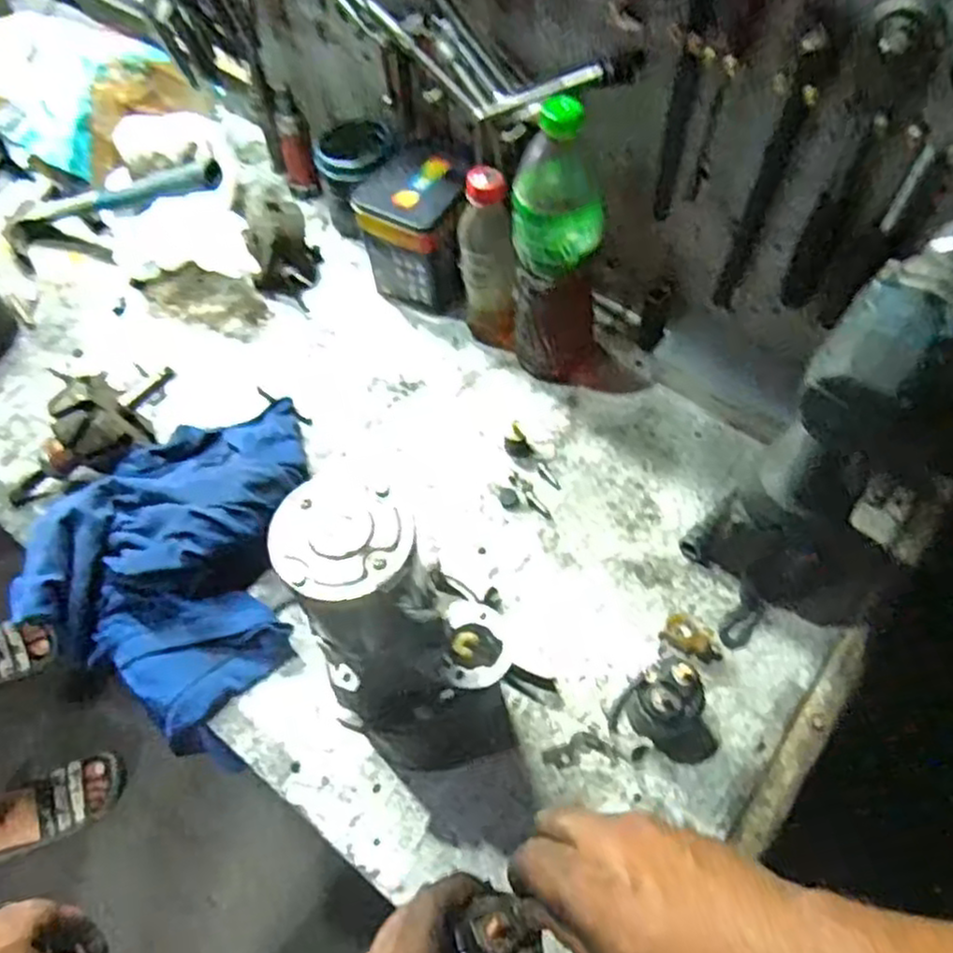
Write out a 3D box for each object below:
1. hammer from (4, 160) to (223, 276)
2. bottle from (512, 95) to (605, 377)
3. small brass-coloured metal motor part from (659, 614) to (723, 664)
[{"bbox_3d":[-0.416,-0.313,0.847,0.332,0.041,0.106,-4,56,25],"label":"hammer"},{"bbox_3d":[0.076,-0.196,0.664,0.087,0.272,0.074,4,59,5],"label":"bottle"},{"bbox_3d":[0.177,0.132,0.602,0.048,0.018,0.027,30,64,19],"label":"small brass-coloured metal motor part"}]

